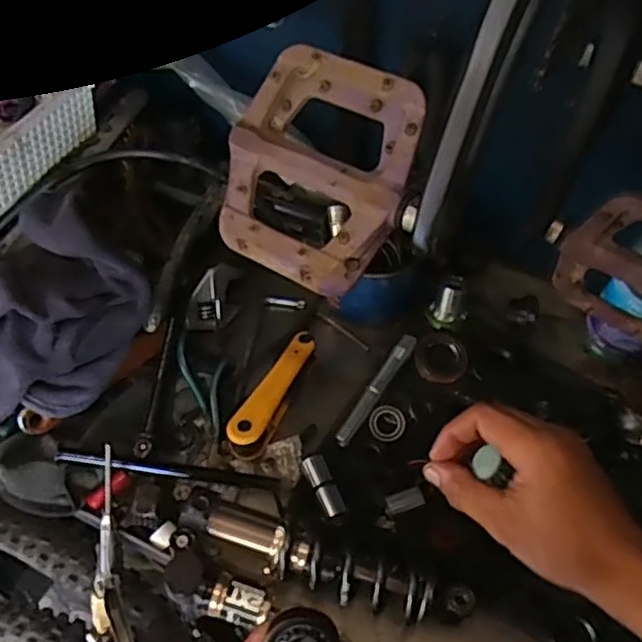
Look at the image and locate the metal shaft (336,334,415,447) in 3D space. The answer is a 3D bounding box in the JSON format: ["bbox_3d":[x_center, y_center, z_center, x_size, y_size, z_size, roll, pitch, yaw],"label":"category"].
[{"bbox_3d":[0.053,0.062,0.616,0.014,0.015,0.130,30,60,18],"label":"metal shaft"}]

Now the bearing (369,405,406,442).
[{"bbox_3d":[0.060,0.095,0.600,0.033,0.007,0.033,14,56,8],"label":"bearing"}]

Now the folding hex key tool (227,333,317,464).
[{"bbox_3d":[-0.043,0.066,0.595,0.031,0.038,0.129,21,57,13],"label":"folding hex key tool"}]

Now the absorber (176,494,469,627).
[{"bbox_3d":[-0.003,0.205,0.494,0.224,0.053,0.084,16,56,9],"label":"absorber"}]

